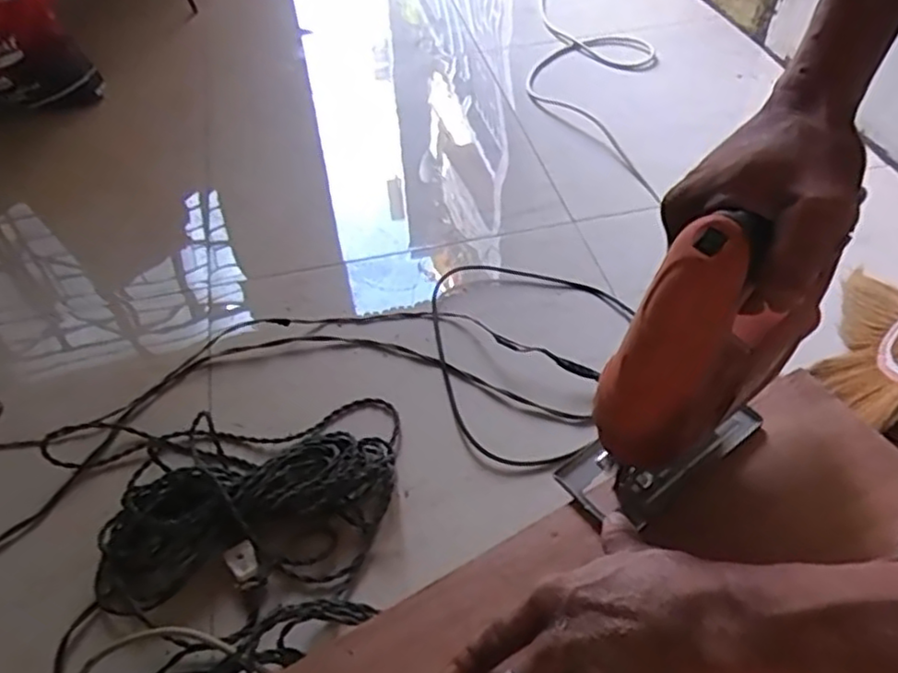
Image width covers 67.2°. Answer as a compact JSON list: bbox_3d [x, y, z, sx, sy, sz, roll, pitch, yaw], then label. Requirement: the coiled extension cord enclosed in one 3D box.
[{"bbox_3d":[-0.237,0.188,0.819,0.349,0.048,0.250,-6,50,-2],"label":"coiled extension cord"}]

